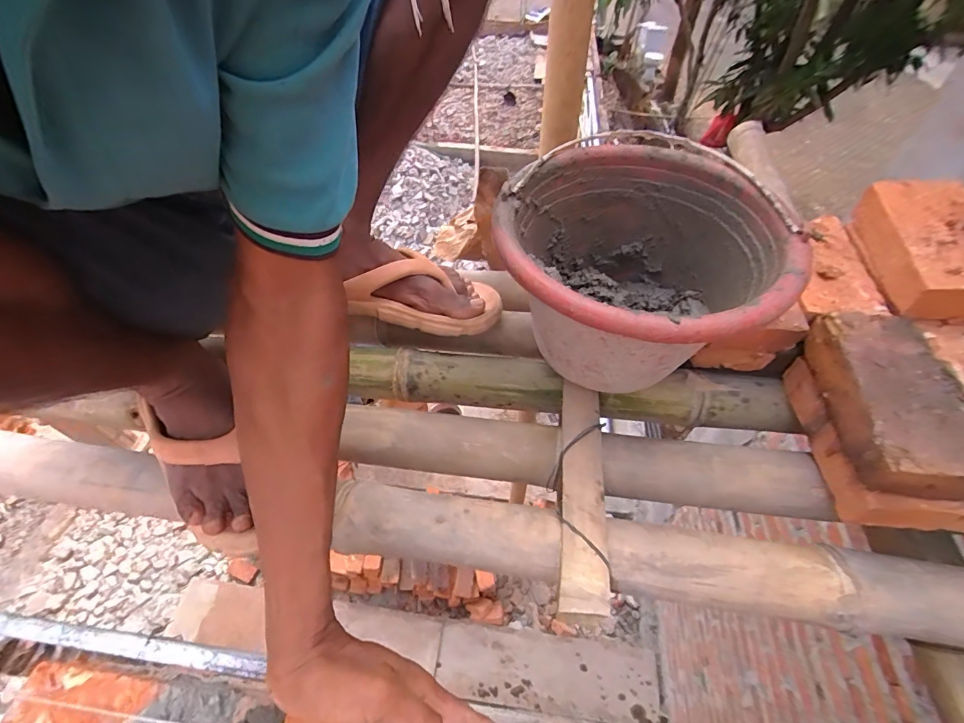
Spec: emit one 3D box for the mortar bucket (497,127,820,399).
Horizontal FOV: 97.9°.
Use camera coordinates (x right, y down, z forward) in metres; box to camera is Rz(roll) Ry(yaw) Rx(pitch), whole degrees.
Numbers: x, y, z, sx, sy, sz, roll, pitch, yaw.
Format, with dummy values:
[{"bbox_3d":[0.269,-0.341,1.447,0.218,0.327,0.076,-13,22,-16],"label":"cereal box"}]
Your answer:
[{"bbox_3d":[0.133,-0.078,0.403,0.244,0.147,0.245,1,51,-1],"label":"mortar bucket"}]

